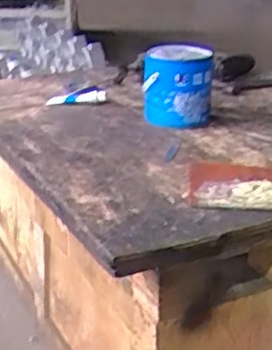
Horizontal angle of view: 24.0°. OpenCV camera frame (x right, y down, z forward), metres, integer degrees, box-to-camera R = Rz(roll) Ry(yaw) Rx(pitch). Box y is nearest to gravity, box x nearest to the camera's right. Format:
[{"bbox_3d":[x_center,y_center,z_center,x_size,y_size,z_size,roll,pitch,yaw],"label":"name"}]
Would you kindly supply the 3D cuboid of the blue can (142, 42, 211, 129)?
[{"bbox_3d":[0.099,-0.210,1.516,0.164,0.161,0.157,1,23,0],"label":"blue can"}]

